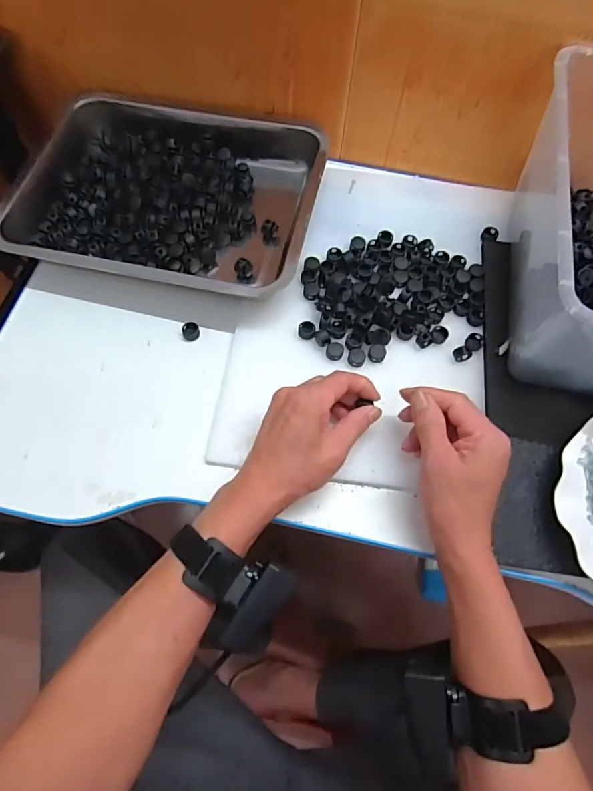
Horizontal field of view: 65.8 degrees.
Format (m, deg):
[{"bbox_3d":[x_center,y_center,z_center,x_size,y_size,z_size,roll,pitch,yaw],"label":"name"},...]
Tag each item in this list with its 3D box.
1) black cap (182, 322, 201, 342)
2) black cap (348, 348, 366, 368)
[{"bbox_3d":[-0.106,-0.065,0.460,0.017,0.011,0.016,1,66,-2],"label":"black cap"},{"bbox_3d":[0.059,-0.036,0.446,0.017,0.005,0.018,1,66,-2],"label":"black cap"}]

